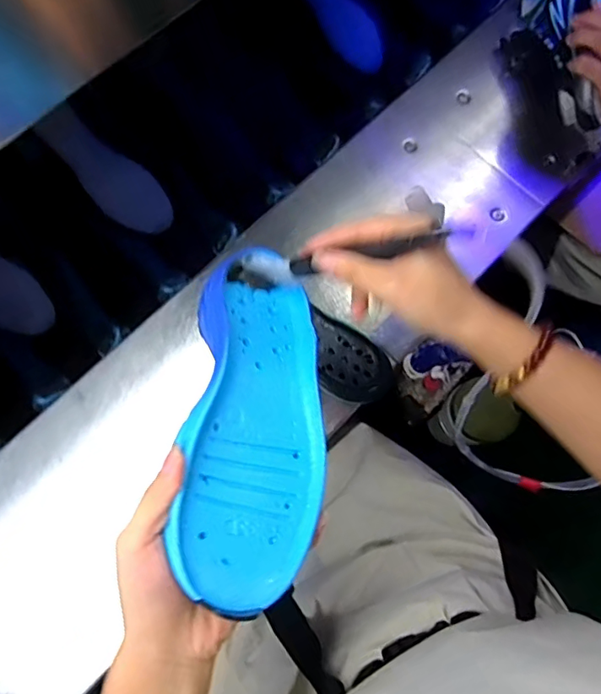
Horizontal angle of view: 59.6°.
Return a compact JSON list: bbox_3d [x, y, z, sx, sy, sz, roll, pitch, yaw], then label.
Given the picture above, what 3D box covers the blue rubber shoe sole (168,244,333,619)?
[{"bbox_3d":[-0.032,0.036,0.339,0.094,0.037,0.239,15,52,-19],"label":"blue rubber shoe sole"}]

